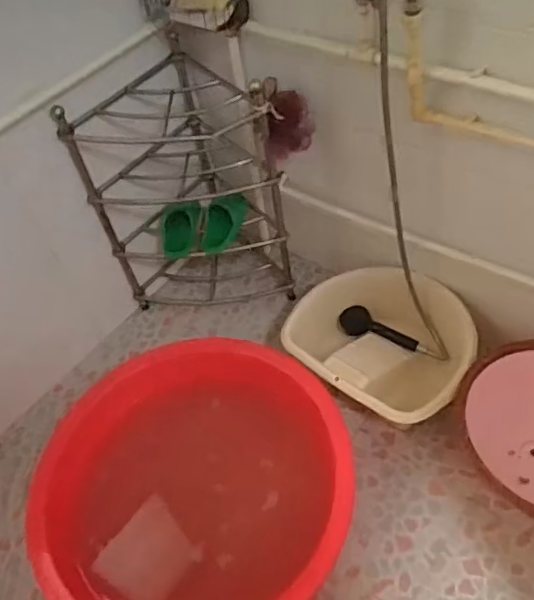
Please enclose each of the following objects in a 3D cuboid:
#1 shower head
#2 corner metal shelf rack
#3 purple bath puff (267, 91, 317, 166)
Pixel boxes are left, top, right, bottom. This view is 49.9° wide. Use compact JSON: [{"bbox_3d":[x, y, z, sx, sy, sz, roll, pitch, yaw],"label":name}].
[{"bbox_3d":[0.305,0.077,1.500,0.228,0.057,0.069,16,55,22],"label":"shower head"},{"bbox_3d":[-0.202,-0.313,1.659,0.519,0.645,0.334,-1,50,6],"label":"corner metal shelf rack"},{"bbox_3d":[0.056,-0.408,1.386,0.103,0.138,0.116,10,53,17],"label":"purple bath puff"}]

